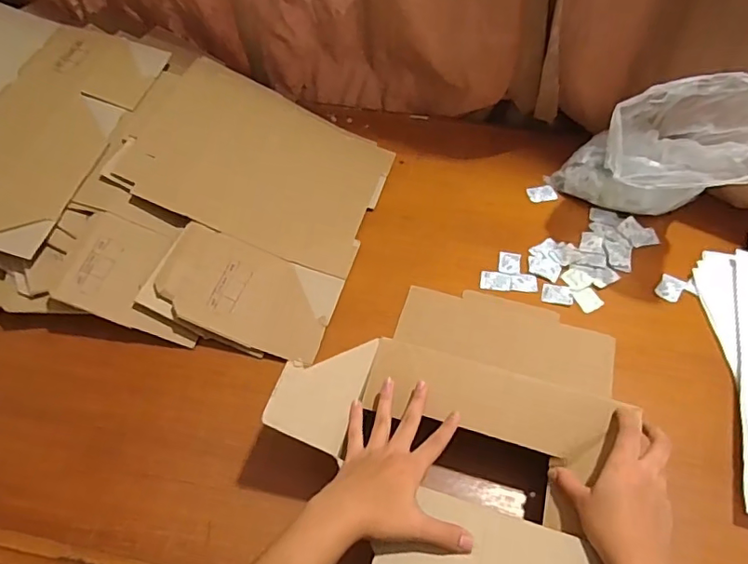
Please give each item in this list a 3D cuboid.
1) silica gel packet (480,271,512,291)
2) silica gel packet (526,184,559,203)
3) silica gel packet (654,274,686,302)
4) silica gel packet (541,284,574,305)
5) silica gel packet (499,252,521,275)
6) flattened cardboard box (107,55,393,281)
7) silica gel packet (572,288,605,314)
[{"bbox_3d":[0.165,-0.002,0.717,0.041,0.004,0.029,10,57,9],"label":"silica gel packet"},{"bbox_3d":[0.258,-0.136,0.814,0.042,0.005,0.031,-8,56,-3],"label":"silica gel packet"},{"bbox_3d":[0.397,0.008,0.710,0.029,0.004,0.043,31,62,21],"label":"silica gel packet"},{"bbox_3d":[0.244,0.015,0.703,0.040,0.004,0.027,12,57,10],"label":"silica gel packet"},{"bbox_3d":[0.188,-0.026,0.734,0.029,0.004,0.039,8,56,7],"label":"silica gel packet"},{"bbox_3d":[-0.162,-0.179,0.789,0.340,0.020,0.276,23,58,-6],"label":"flattened cardboard box"},{"bbox_3d":[0.282,0.023,0.699,0.032,0.004,0.032,-21,58,-12],"label":"silica gel packet"}]

